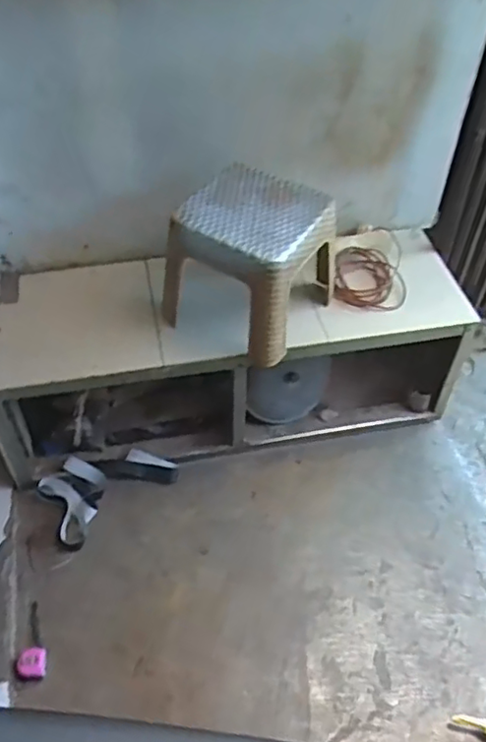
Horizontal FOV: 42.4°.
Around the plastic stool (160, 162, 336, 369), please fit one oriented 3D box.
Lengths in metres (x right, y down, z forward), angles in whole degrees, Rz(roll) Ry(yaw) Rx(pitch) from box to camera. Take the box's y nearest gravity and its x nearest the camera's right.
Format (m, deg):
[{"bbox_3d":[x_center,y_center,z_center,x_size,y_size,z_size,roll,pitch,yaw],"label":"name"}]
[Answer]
[{"bbox_3d":[0.012,-0.249,1.484,0.327,0.313,0.296,23,52,19],"label":"plastic stool"}]

